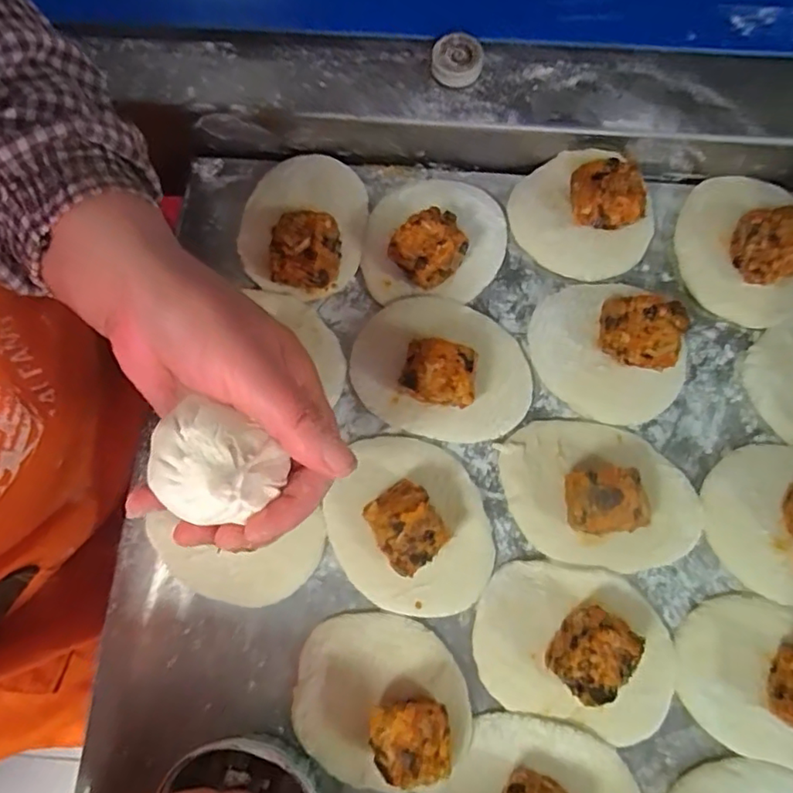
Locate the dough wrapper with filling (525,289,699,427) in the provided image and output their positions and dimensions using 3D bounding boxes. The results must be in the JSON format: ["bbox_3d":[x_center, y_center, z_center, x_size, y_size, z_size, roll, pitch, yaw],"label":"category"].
[{"bbox_3d":[0.126,-0.030,0.338,0.077,0.032,0.090,-44,79,-7],"label":"dough wrapper with filling"}]

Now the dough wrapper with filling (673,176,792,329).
[{"bbox_3d":[0.217,-0.094,0.351,0.084,0.034,0.096,-33,78,-5],"label":"dough wrapper with filling"}]

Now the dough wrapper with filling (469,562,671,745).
[{"bbox_3d":[0.097,0.131,0.301,0.104,0.033,0.079,15,78,6],"label":"dough wrapper with filling"}]

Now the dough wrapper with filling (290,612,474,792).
[{"bbox_3d":[-0.008,0.159,0.295,0.092,0.034,0.081,15,78,6],"label":"dough wrapper with filling"}]

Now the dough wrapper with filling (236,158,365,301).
[{"bbox_3d":[-0.058,-0.111,0.359,0.074,0.030,0.102,9,78,5],"label":"dough wrapper with filling"}]

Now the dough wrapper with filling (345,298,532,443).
[{"bbox_3d":[0.027,-0.020,0.333,0.104,0.035,0.080,17,78,6],"label":"dough wrapper with filling"}]

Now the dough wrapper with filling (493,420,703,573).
[{"bbox_3d":[0.115,0.052,0.317,0.111,0.035,0.078,8,78,4],"label":"dough wrapper with filling"}]

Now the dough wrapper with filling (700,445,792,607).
[{"bbox_3d":[0.219,0.069,0.314,0.087,0.040,0.090,-12,77,0],"label":"dough wrapper with filling"}]

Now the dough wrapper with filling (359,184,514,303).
[{"bbox_3d":[0.024,-0.103,0.353,0.089,0.033,0.081,-1,77,2],"label":"dough wrapper with filling"}]

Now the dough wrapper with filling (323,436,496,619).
[{"bbox_3d":[0.009,0.070,0.316,0.097,0.032,0.086,36,81,10],"label":"dough wrapper with filling"}]

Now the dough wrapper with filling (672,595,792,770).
[{"bbox_3d":[0.202,0.148,0.297,0.104,0.036,0.078,14,78,6],"label":"dough wrapper with filling"}]

